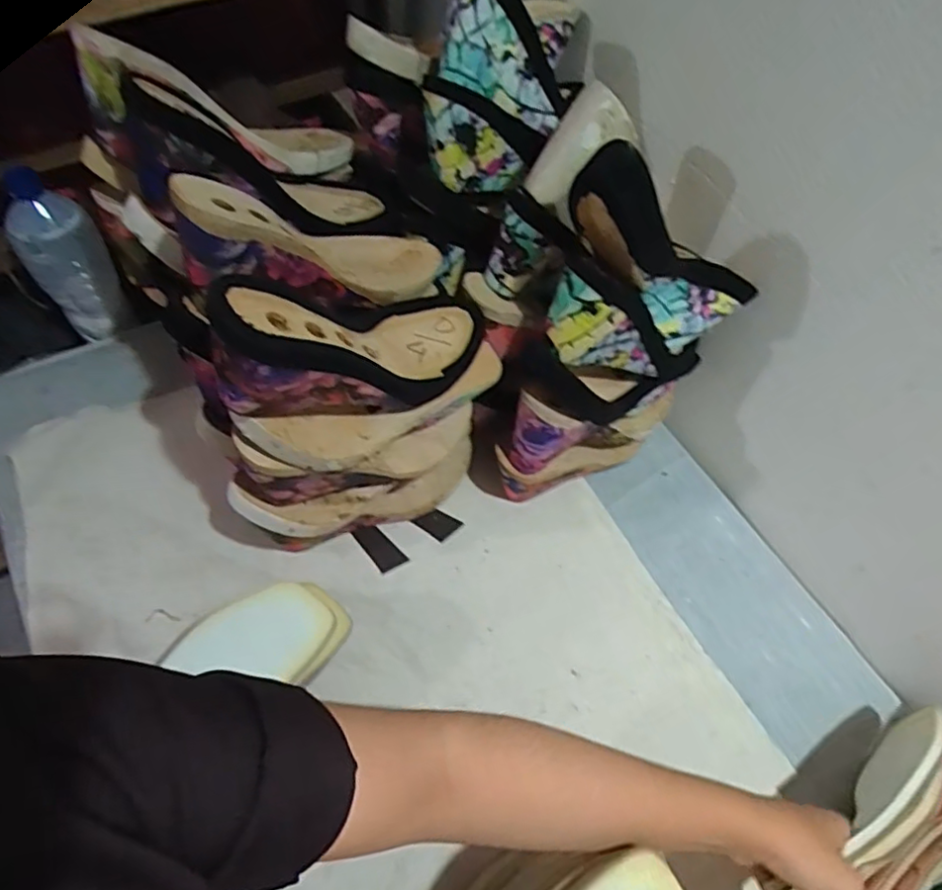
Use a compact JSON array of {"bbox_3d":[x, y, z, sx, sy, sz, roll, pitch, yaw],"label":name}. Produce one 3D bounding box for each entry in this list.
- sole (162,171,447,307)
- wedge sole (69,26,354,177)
[{"bbox_3d":[-0.112,-0.160,0.480,0.077,0.053,0.237,49,24,23],"label":"sole"},{"bbox_3d":[-0.207,-0.281,0.549,0.232,0.060,0.081,-1,48,-51],"label":"wedge sole"}]

